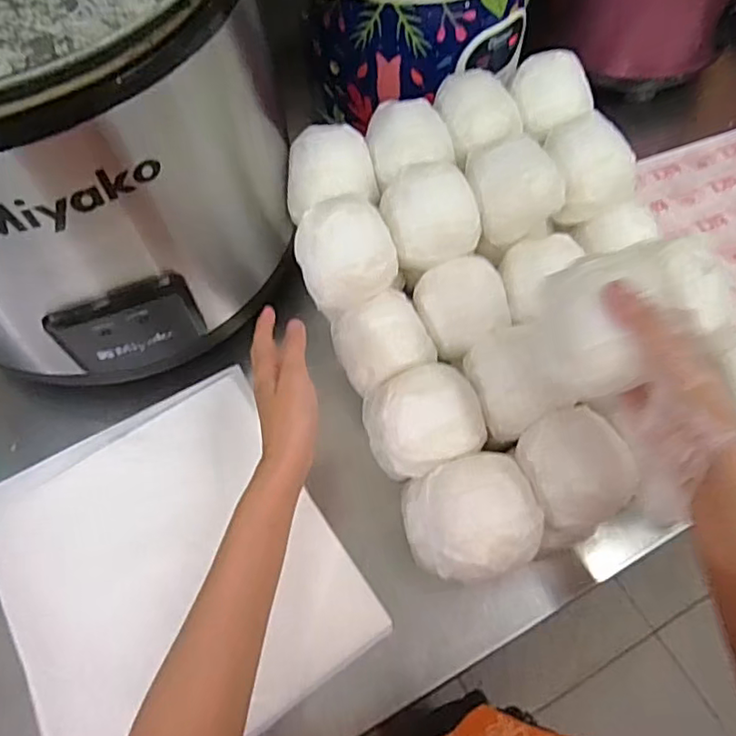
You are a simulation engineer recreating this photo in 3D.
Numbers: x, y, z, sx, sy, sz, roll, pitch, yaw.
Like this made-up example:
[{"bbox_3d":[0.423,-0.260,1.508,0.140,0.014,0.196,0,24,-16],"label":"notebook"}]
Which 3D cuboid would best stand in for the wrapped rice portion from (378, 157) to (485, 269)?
[{"bbox_3d":[0.055,-0.130,0.504,0.083,0.057,0.078,-1,63,2],"label":"wrapped rice portion"}]

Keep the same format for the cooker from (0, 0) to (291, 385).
[{"bbox_3d":[-0.263,-0.203,0.502,0.354,0.282,0.346,20,65,12],"label":"cooker"}]

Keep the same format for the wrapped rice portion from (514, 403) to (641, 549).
[{"bbox_3d":[0.151,0.078,0.441,0.061,0.064,0.088,-11,63,-3],"label":"wrapped rice portion"}]

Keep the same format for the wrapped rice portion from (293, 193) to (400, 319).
[{"bbox_3d":[-0.017,-0.095,0.489,0.079,0.063,0.073,-1,63,2],"label":"wrapped rice portion"}]

